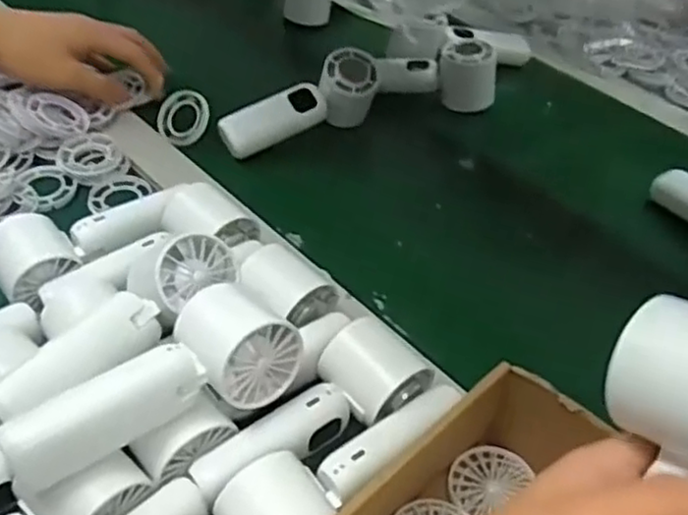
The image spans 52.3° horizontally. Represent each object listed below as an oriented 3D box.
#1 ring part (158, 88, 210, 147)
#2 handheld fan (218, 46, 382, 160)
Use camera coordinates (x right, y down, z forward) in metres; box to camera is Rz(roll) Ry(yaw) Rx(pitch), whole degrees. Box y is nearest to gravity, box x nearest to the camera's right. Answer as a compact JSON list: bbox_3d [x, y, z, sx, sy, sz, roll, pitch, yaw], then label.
[{"bbox_3d":[-0.151,-0.131,0.653,0.049,0.014,0.051,-2,80,12],"label":"ring part"},{"bbox_3d":[-0.040,-0.142,0.650,0.153,0.063,0.042,-18,50,-20],"label":"handheld fan"}]

